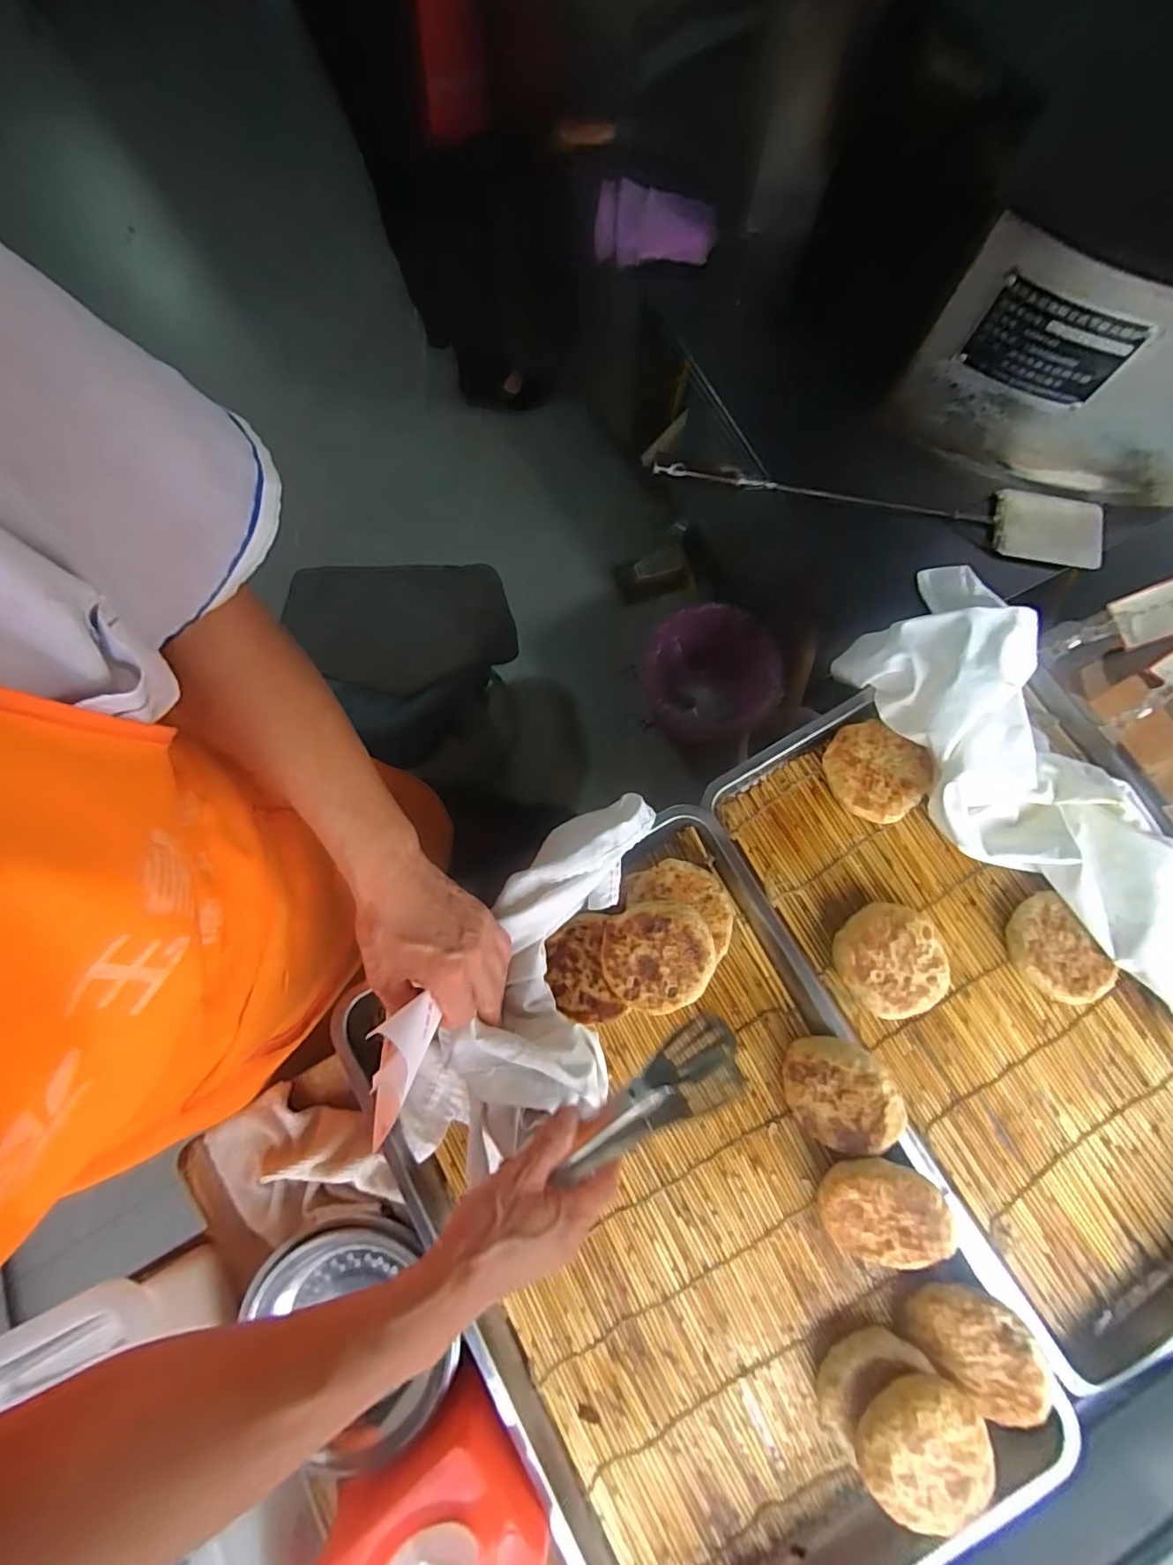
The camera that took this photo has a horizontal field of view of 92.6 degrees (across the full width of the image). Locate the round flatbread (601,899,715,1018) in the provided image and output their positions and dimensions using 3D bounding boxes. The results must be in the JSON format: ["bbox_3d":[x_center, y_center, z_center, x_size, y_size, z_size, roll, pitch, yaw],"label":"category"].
[{"bbox_3d":[0.061,0.150,0.481,0.092,0.022,0.091,0,80,1],"label":"round flatbread"}]

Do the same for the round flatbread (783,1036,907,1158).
[{"bbox_3d":[0.215,0.262,0.472,0.089,0.026,0.093,8,103,38],"label":"round flatbread"}]

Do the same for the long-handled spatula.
[{"bbox_3d":[0.293,-0.285,0.559,0.439,0.031,0.075,12,80,3],"label":"long-handled spatula"}]

